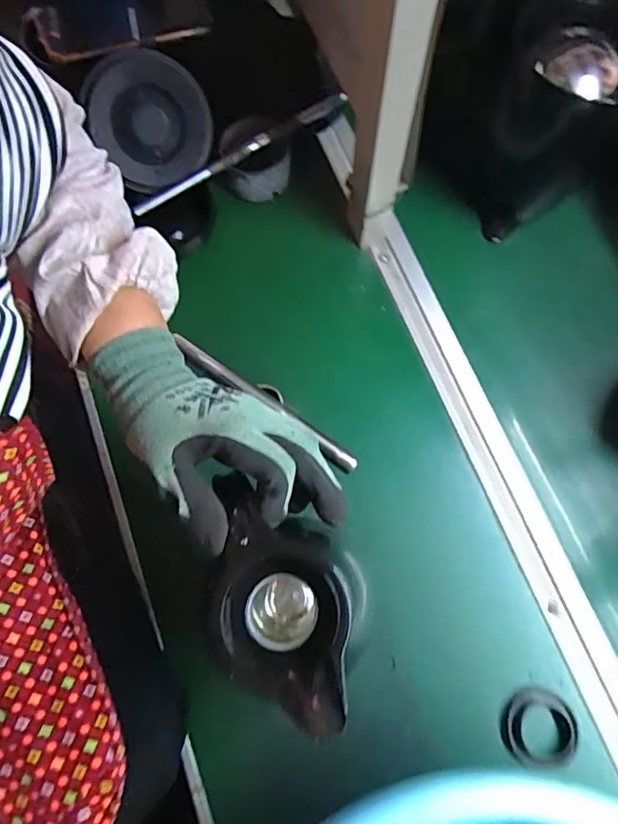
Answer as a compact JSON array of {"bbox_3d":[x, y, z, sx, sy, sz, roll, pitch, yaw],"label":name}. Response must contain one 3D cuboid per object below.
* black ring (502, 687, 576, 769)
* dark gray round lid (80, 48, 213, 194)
[{"bbox_3d":[0.188,0.257,0.440,0.058,0.012,0.054,0,74,-1],"label":"black ring"},{"bbox_3d":[-0.148,-0.278,0.515,0.105,0.112,0.015,-24,33,-6],"label":"dark gray round lid"}]

